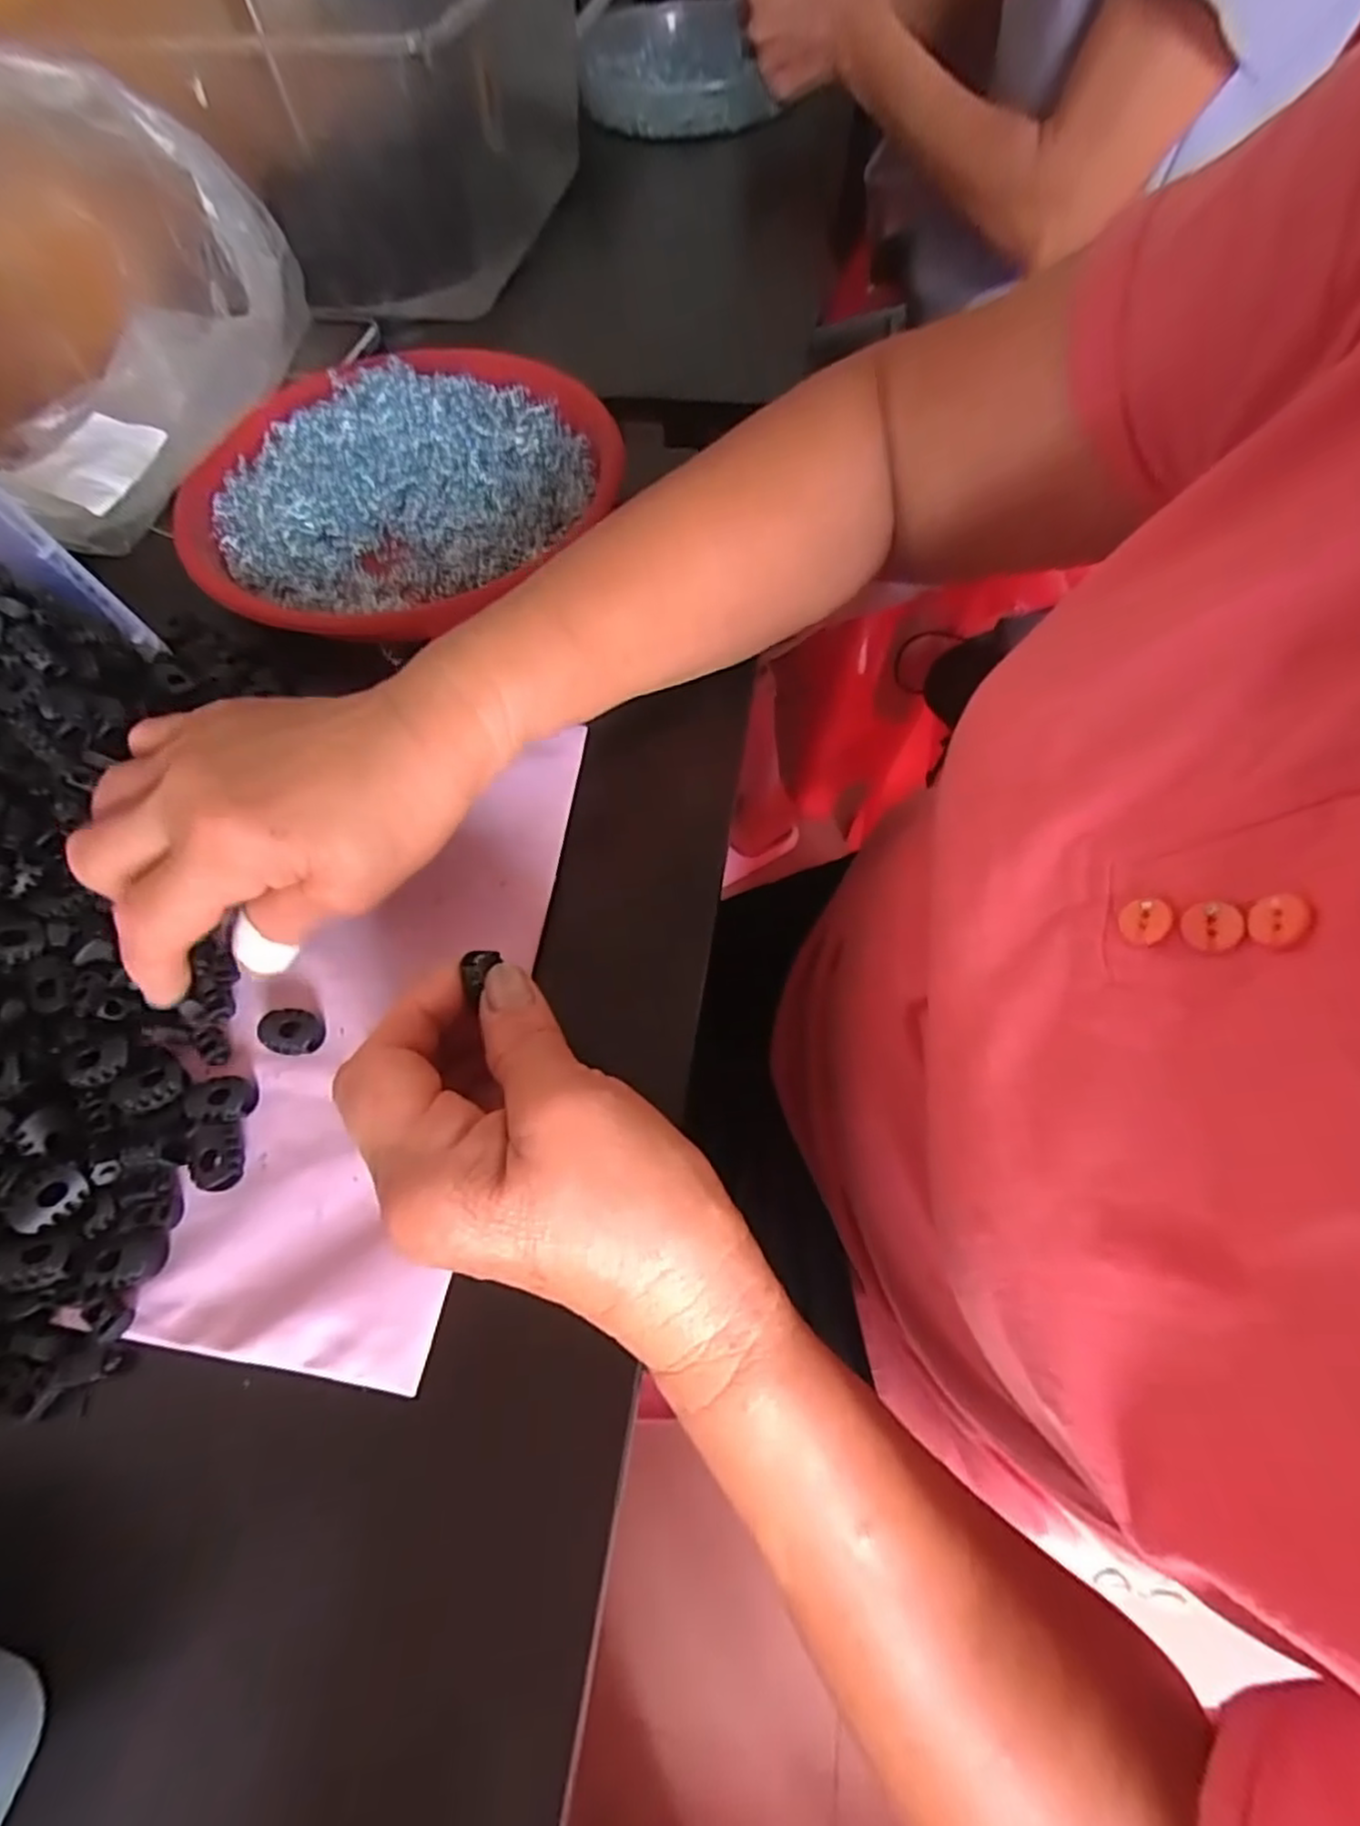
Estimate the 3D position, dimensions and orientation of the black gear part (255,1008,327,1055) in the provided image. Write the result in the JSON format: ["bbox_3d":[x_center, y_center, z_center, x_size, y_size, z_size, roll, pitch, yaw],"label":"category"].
[{"bbox_3d":[-0.146,0.044,0.271,0.023,0.008,0.017,11,64,8],"label":"black gear part"}]

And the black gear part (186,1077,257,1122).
[{"bbox_3d":[-0.165,0.067,0.260,0.023,0.006,0.016,2,63,4],"label":"black gear part"}]

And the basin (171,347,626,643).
[{"bbox_3d":[-0.159,-0.245,0.394,0.219,0.050,0.232,-1,63,2],"label":"basin"}]

